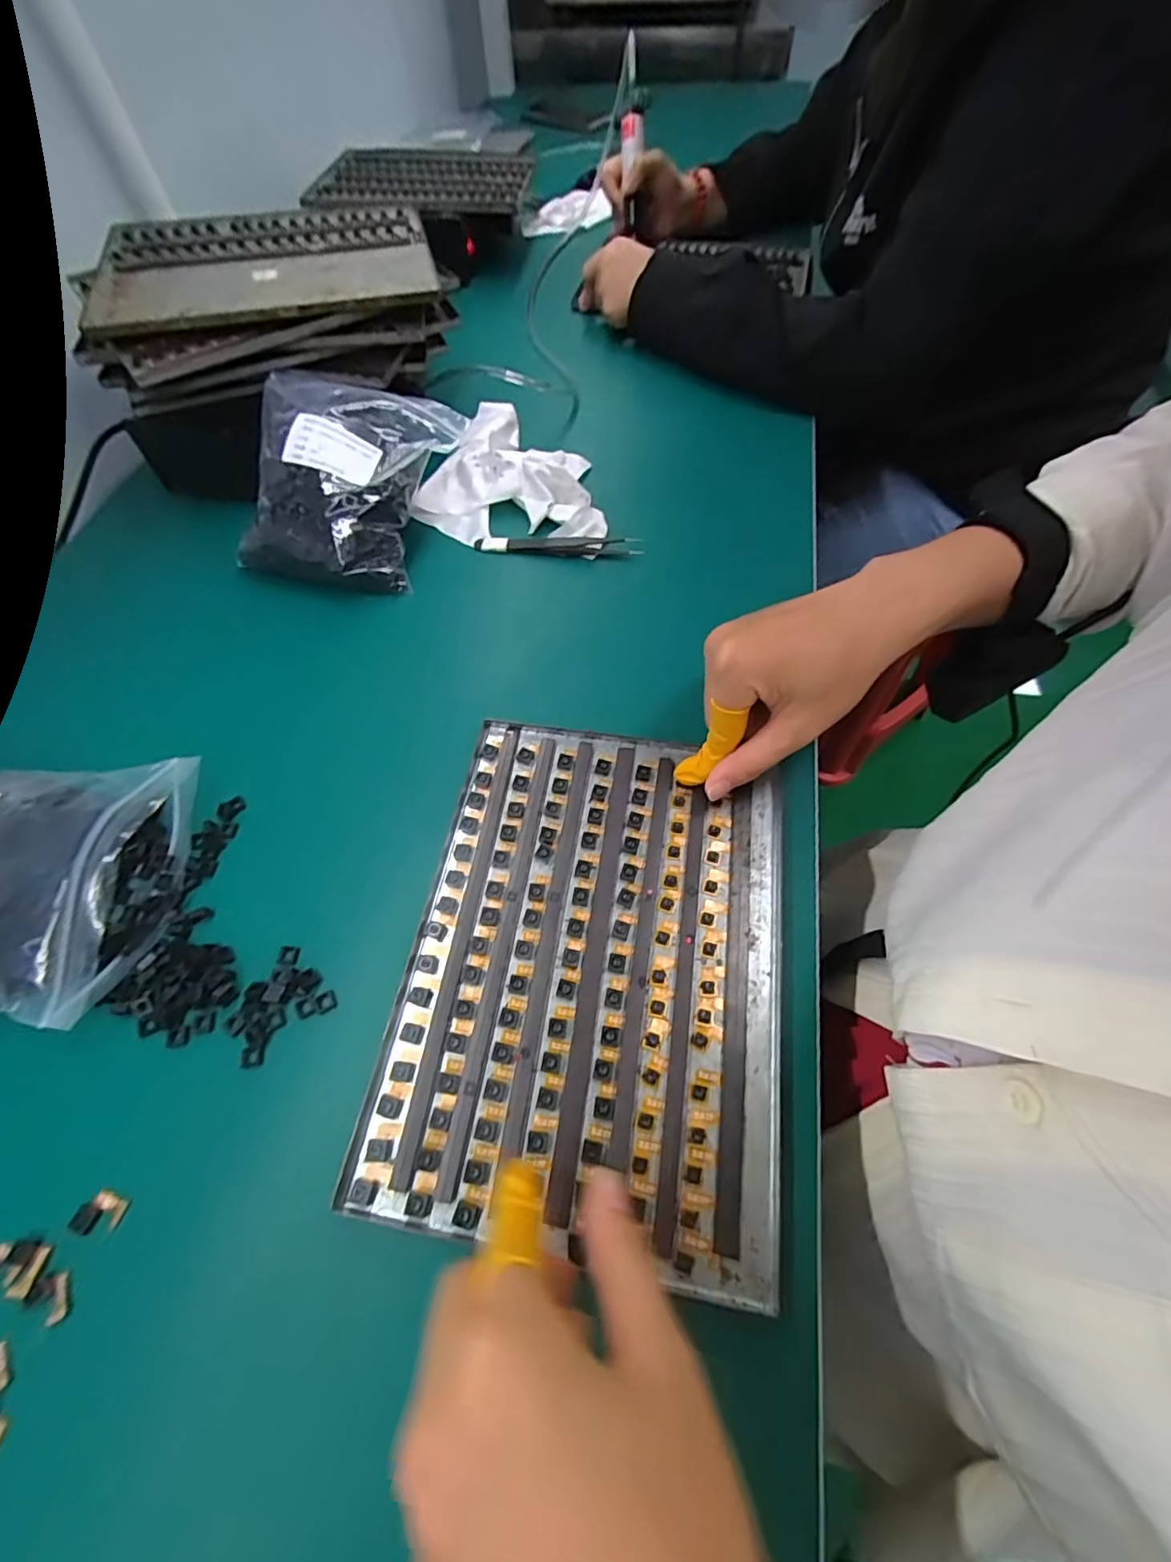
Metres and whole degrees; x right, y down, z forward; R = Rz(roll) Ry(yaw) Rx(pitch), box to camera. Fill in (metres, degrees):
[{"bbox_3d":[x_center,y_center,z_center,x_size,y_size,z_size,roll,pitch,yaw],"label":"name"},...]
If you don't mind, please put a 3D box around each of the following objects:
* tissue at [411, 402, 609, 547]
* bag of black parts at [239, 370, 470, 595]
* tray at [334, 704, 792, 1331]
[{"bbox_3d":[-0.070,-0.266,0.461,0.142,0.030,0.194,-7,62,-4],"label":"tissue"},{"bbox_3d":[-0.177,-0.226,0.417,0.130,0.069,0.154,12,62,7],"label":"bag of black parts"},{"bbox_3d":[0.005,0.083,0.284,0.179,0.007,0.243,9,62,5],"label":"tray"}]

